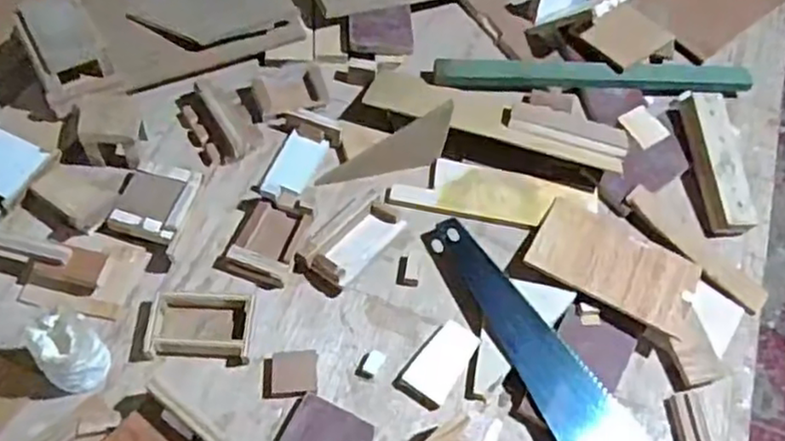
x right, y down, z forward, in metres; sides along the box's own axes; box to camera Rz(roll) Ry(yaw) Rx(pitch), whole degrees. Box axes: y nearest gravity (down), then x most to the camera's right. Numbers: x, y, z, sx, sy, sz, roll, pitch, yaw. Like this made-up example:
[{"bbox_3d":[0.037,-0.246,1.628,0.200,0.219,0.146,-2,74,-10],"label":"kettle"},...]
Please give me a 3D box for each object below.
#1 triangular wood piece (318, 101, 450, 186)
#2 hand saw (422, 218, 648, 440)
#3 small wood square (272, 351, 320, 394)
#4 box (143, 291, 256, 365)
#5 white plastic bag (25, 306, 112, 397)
[{"bbox_3d":[-0.001,-0.084,0.907,0.196,0.070,0.019,-25,32,8],"label":"triangular wood piece"},{"bbox_3d":[0.211,0.200,0.794,0.115,0.025,0.510,-21,63,-17],"label":"hand saw"},{"bbox_3d":[-0.112,0.173,0.778,0.050,0.014,0.046,2,59,-4],"label":"small wood square"},{"bbox_3d":[-0.221,0.120,0.787,0.116,0.026,0.078,4,59,-3],"label":"box"},{"bbox_3d":[-0.341,0.139,0.715,0.054,0.086,0.064,34,62,14],"label":"white plastic bag"}]

